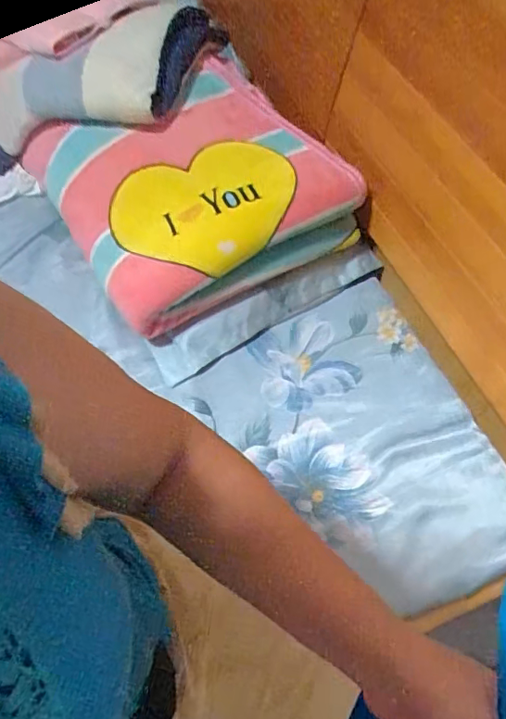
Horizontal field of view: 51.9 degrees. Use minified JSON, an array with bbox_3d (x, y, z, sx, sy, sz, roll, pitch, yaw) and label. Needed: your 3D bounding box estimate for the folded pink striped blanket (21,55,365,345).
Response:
[{"bbox_3d":[-0.113,-0.310,0.889,0.406,0.128,0.496,-33,67,-22],"label":"folded pink striped blanket"}]

